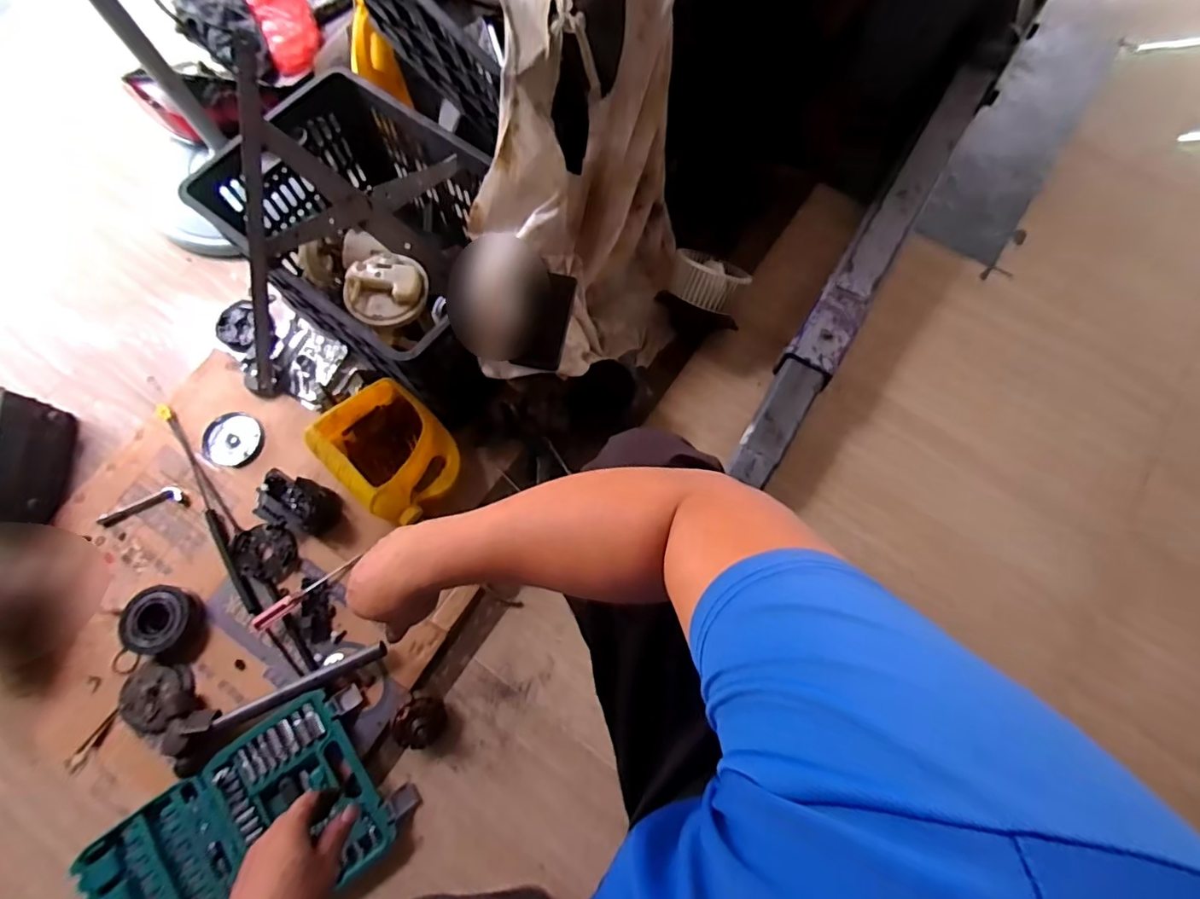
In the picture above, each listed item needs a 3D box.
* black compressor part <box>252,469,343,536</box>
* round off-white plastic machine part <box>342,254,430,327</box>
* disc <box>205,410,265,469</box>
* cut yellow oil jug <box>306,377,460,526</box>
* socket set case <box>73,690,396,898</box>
[{"bbox_3d":[-0.495,0.091,0.885,0.118,0.069,0.082,15,72,5],"label":"black compressor part"},{"bbox_3d":[-0.317,-0.238,0.790,0.106,0.038,0.115,29,74,9],"label":"round off-white plastic machine part"},{"bbox_3d":[-0.639,-0.019,0.934,0.093,0.012,0.101,0,72,0],"label":"disc"},{"bbox_3d":[-0.346,0.001,0.886,0.224,0.110,0.171,42,76,12],"label":"cut yellow oil jug"},{"bbox_3d":[-0.502,0.555,0.737,0.376,0.058,0.240,-33,72,-14],"label":"socket set case"}]

